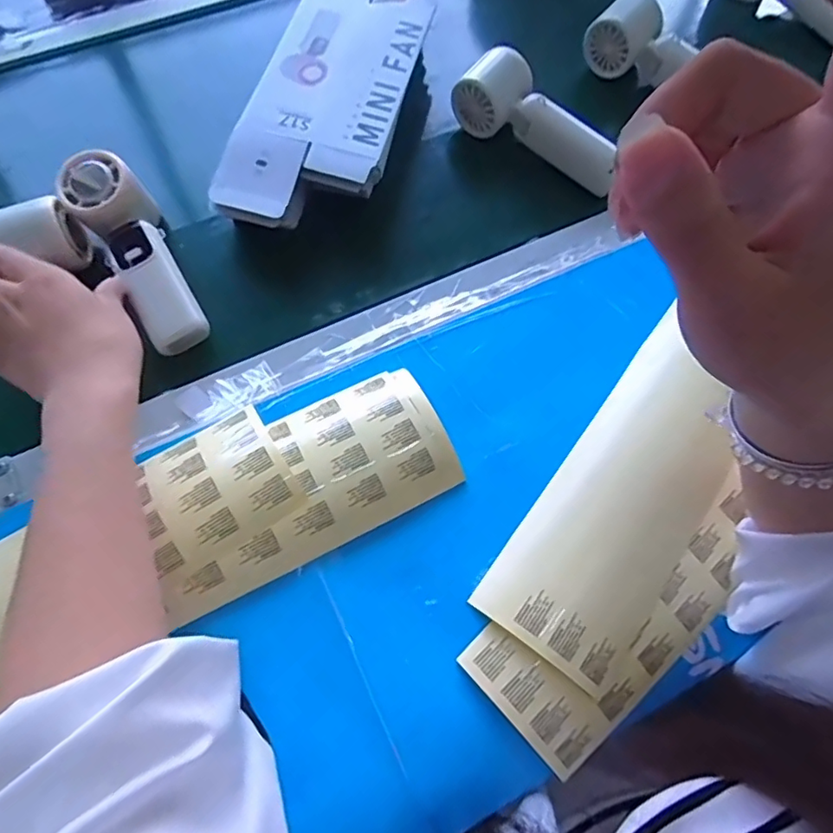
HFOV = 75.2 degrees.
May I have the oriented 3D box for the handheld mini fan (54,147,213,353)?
[{"bbox_3d":[-0.213,-0.123,0.421,0.052,0.041,0.163,-29,86,-12],"label":"handheld mini fan"}]

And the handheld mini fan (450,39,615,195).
[{"bbox_3d":[0.104,-0.265,0.472,0.147,0.057,0.050,35,69,15],"label":"handheld mini fan"}]

